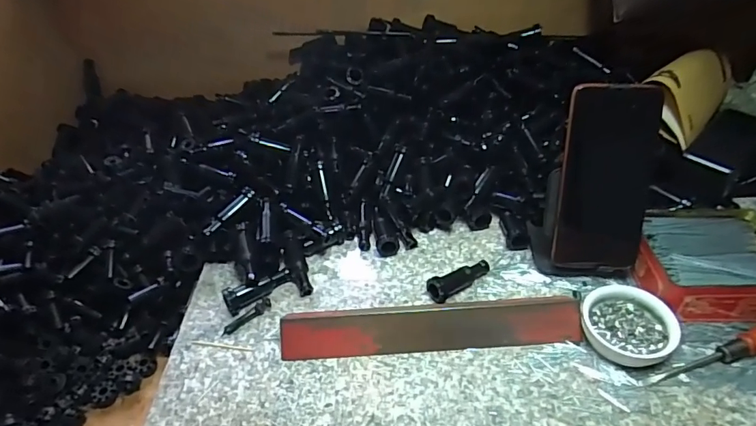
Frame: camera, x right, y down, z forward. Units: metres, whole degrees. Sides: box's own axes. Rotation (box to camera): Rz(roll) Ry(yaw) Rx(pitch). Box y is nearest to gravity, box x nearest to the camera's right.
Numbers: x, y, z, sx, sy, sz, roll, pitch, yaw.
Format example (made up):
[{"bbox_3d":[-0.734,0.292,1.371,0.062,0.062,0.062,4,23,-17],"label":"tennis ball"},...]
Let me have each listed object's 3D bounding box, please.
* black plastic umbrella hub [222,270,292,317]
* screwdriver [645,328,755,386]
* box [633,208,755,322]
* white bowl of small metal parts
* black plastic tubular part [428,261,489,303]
[{"bbox_3d":[-0.115,0.075,0.462,0.065,0.020,0.020,-21,44,-20],"label":"black plastic umbrella hub"},{"bbox_3d":[0.285,0.111,0.383,0.143,0.024,0.018,-13,41,-11],"label":"screwdriver"},{"bbox_3d":[0.305,0.046,0.440,0.127,0.042,0.110,0,41,3],"label":"box"},{"bbox_3d":[0.211,0.096,0.405,0.068,0.026,0.074,-2,40,1],"label":"white bowl of small metal parts"},{"bbox_3d":[0.079,0.061,0.460,0.068,0.022,0.020,-27,46,-26],"label":"black plastic tubular part"}]

